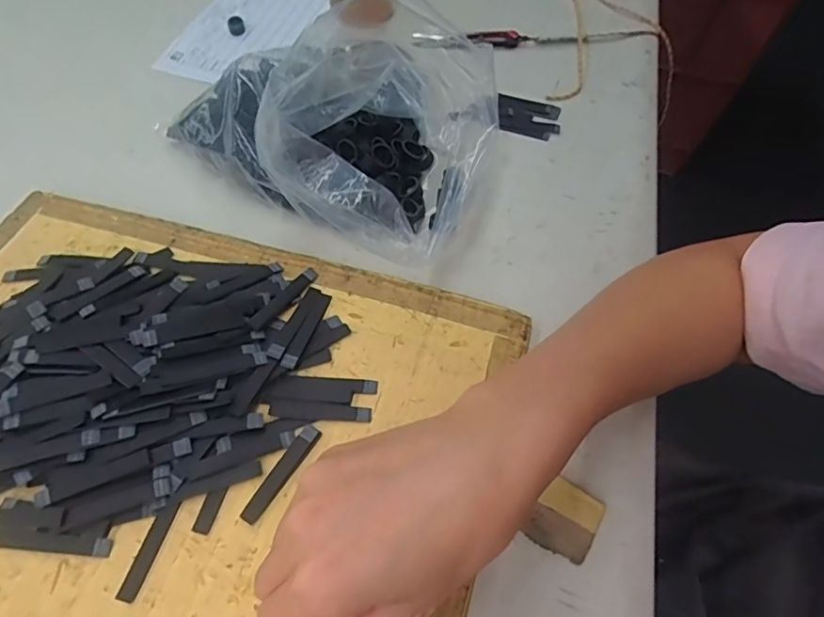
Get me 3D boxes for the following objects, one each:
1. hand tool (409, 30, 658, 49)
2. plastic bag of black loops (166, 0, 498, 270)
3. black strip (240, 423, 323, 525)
[{"bbox_3d":[0.121,-0.263,0.516,0.240,0.008,0.021,-2,59,-6],"label":"hand tool"},{"bbox_3d":[-0.067,-0.138,0.388,0.231,0.087,0.121,27,61,13],"label":"plastic bag of black loops"},{"bbox_3d":[-0.074,0.092,0.301,0.011,0.004,0.060,29,61,14],"label":"black strip"}]

